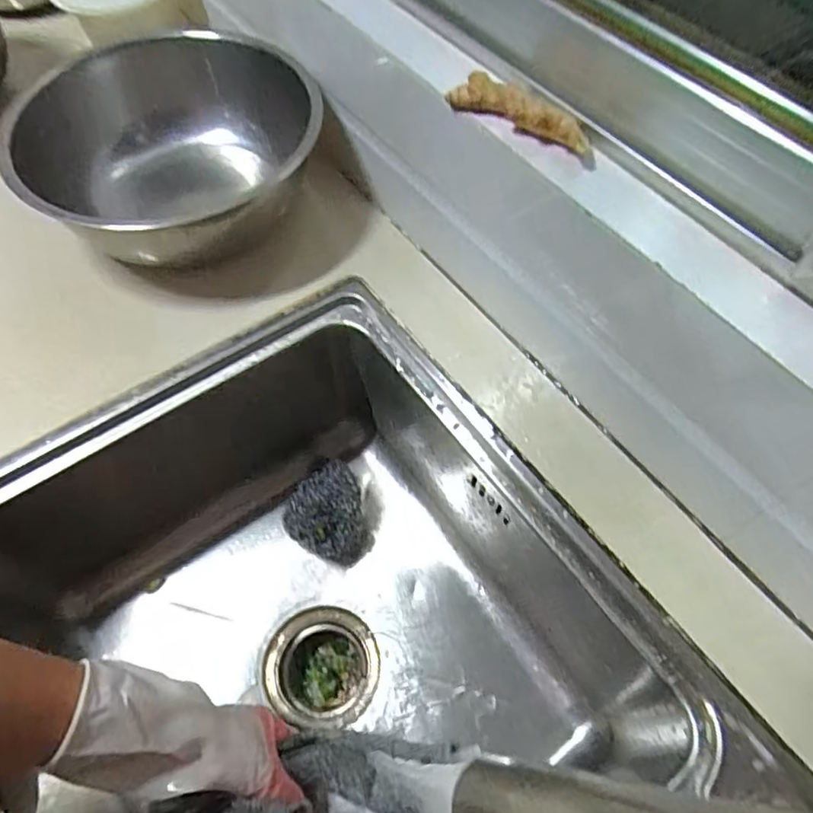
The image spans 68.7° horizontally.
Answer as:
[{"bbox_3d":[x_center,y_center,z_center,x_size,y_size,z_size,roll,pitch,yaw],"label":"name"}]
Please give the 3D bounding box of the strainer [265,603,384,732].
[{"bbox_3d":[-0.082,0.264,0.597,0.106,0.060,0.107,-14,61,-8],"label":"strainer"}]

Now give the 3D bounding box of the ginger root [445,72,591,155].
[{"bbox_3d":[0.078,-0.198,0.401,0.106,0.020,0.027,37,66,19],"label":"ginger root"}]

